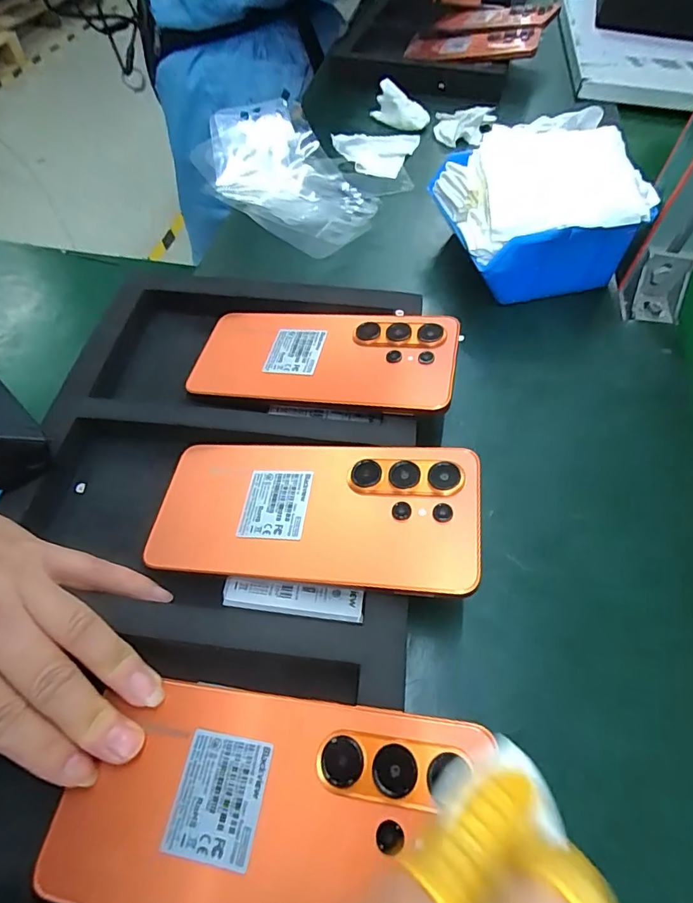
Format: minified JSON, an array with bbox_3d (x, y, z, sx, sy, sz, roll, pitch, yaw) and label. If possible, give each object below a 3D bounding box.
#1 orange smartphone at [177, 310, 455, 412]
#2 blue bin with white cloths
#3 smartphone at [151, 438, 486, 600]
[{"bbox_3d":[-0.017,-0.061,0.307,0.167,0.006,0.074,6,58,15],"label":"orange smartphone"},{"bbox_3d":[0.146,-0.187,0.386,0.132,0.084,0.139,-10,58,-8],"label":"blue bin with white cloths"},{"bbox_3d":[-0.019,0.029,0.247,0.168,0.006,0.078,2,56,14],"label":"smartphone"}]

